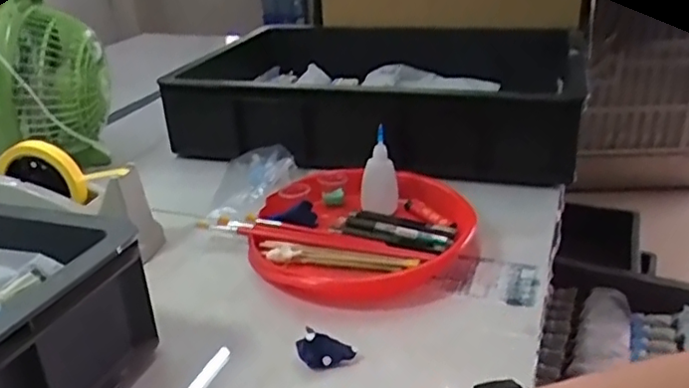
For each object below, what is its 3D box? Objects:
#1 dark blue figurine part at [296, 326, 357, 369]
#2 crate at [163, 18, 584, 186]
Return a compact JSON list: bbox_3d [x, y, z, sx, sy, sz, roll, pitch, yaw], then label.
[{"bbox_3d":[-0.016,0.129,0.519,0.048,0.022,0.025,3,26,10],"label":"dark blue figurine part"},{"bbox_3d":[0.051,-0.172,1.025,0.645,0.120,0.461,9,27,22],"label":"crate"}]

